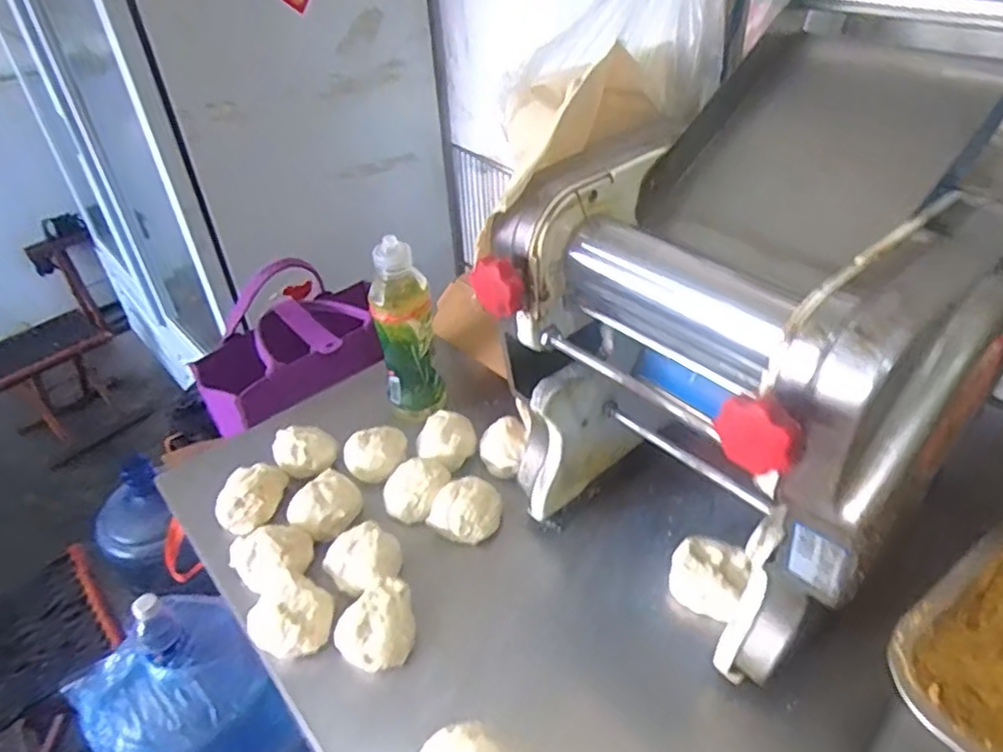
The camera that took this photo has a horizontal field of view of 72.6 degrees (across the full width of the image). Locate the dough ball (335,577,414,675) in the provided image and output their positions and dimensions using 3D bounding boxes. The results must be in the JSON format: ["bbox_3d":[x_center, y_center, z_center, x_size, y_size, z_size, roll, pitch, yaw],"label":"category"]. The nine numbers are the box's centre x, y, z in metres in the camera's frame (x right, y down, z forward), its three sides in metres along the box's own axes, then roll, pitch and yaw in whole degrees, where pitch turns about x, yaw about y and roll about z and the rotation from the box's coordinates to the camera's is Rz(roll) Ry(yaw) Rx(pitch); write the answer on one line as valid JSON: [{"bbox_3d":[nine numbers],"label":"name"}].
[{"bbox_3d":[-0.109,0.223,0.604,0.067,0.041,0.064,-2,39,2],"label":"dough ball"}]

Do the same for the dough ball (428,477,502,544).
[{"bbox_3d":[-0.034,0.139,0.695,0.061,0.043,0.061,-2,39,2],"label":"dough ball"}]

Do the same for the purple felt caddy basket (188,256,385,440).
[{"bbox_3d":[-0.296,-0.054,0.996,0.173,0.214,0.275,28,49,33],"label":"purple felt caddy basket"}]

